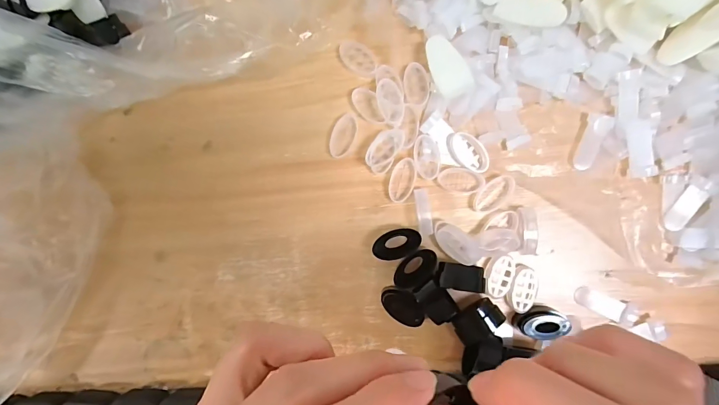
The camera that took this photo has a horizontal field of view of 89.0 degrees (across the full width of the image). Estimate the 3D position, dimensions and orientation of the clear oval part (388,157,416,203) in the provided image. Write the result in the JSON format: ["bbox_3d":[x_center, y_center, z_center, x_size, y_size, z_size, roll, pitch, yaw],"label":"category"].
[{"bbox_3d":[0.031,-0.016,0.268,0.017,0.008,0.032,16,91,4],"label":"clear oval part"}]

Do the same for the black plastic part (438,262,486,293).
[{"bbox_3d":[0.072,0.053,0.258,0.032,0.006,0.018,8,90,4],"label":"black plastic part"}]

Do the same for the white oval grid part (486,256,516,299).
[{"bbox_3d":[0.099,0.052,0.258,0.018,0.005,0.029,22,91,3],"label":"white oval grid part"}]

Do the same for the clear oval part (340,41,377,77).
[{"bbox_3d":[0.000,-0.106,0.271,0.031,0.007,0.018,40,92,3],"label":"clear oval part"}]

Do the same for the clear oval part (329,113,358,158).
[{"bbox_3d":[-0.012,-0.049,0.272,0.016,0.005,0.033,23,91,3],"label":"clear oval part"}]

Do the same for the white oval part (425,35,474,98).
[{"bbox_3d":[0.060,-0.095,0.256,0.023,0.012,0.043,-26,88,3],"label":"white oval part"}]

